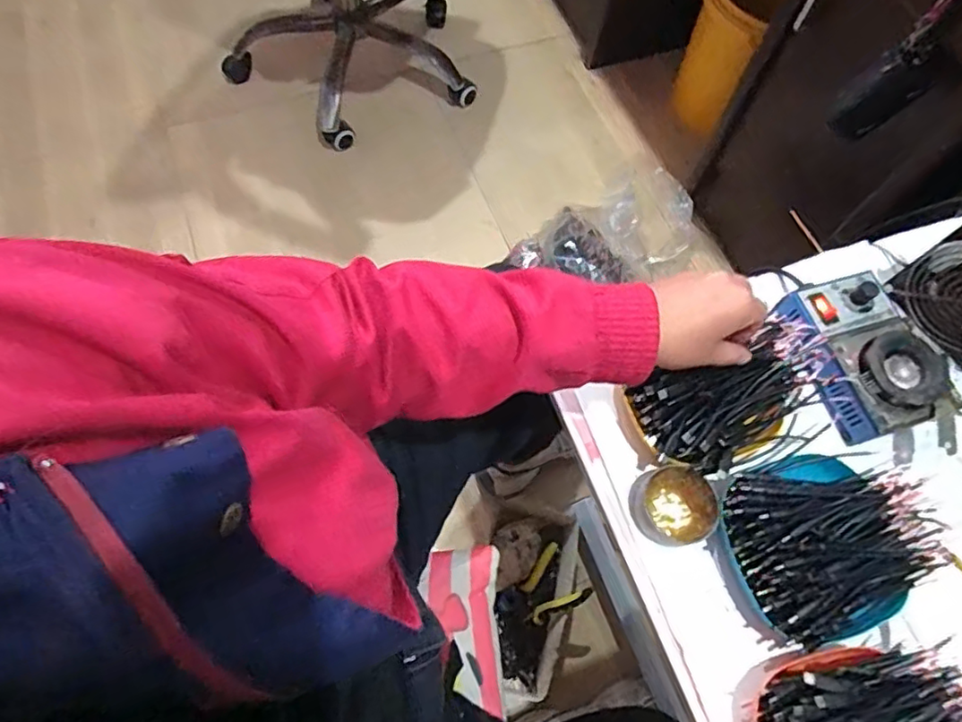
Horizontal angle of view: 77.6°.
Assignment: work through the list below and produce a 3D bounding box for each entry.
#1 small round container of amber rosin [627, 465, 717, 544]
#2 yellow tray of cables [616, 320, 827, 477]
[{"bbox_3d":[0.163,0.121,0.502,0.066,0.028,0.059,2,66,-2],"label":"small round container of amber rosin"},{"bbox_3d":[0.218,0.033,0.512,0.180,0.057,0.092,-21,69,-9],"label":"yellow tray of cables"}]

